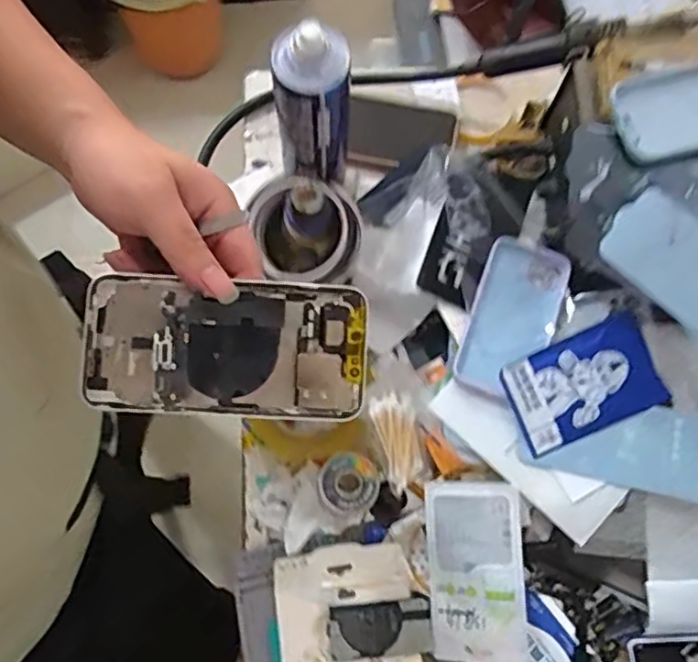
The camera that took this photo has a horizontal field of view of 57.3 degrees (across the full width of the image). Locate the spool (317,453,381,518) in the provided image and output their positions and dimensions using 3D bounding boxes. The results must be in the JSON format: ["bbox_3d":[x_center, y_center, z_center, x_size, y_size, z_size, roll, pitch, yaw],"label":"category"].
[{"bbox_3d":[-0.001,0.142,0.587,0.055,0.022,0.053,1,71,-2],"label":"spool"}]

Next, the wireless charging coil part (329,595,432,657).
[{"bbox_3d":[0.029,0.259,0.559,0.085,0.007,0.043,-5,72,-3],"label":"wireless charging coil part"}]

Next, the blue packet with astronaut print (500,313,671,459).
[{"bbox_3d":[0.202,0.047,0.551,0.124,0.014,0.084,-25,96,-2],"label":"blue packet with astronaut print"}]

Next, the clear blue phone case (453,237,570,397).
[{"bbox_3d":[0.149,-0.014,0.583,0.074,0.015,0.149,20,72,5],"label":"clear blue phone case"}]

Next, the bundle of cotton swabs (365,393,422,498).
[{"bbox_3d":[0.044,0.102,0.583,0.039,0.011,0.086,-12,92,-6],"label":"bundle of cotton swabs"}]

